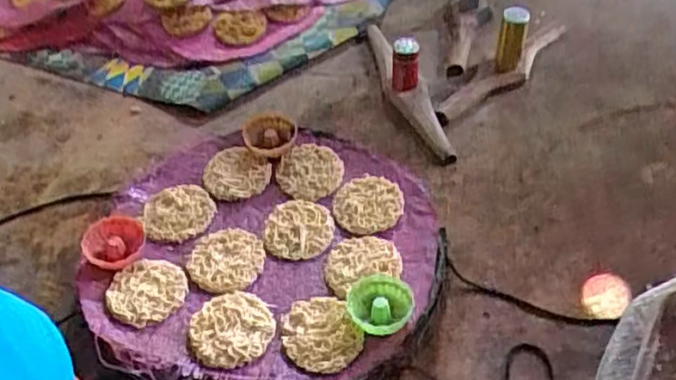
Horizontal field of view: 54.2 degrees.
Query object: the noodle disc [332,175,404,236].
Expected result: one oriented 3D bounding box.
[{"bbox_3d":[0.033,0.016,0.712,0.072,0.012,0.073,-4,61,6],"label":"noodle disc"}]

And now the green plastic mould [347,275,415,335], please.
[{"bbox_3d":[0.039,0.107,0.621,0.058,0.026,0.064,2,44,-4],"label":"green plastic mould"}]

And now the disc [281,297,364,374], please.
[{"bbox_3d":[-0.017,0.133,0.612,0.066,0.015,0.079,-22,47,-7],"label":"disc"}]

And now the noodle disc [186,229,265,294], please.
[{"bbox_3d":[-0.114,0.071,0.673,0.069,0.014,0.076,34,50,26],"label":"noodle disc"}]

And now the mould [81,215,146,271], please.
[{"bbox_3d":[-0.229,0.053,0.679,0.062,0.015,0.060,3,44,-3],"label":"mould"}]

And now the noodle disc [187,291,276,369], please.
[{"bbox_3d":[-0.098,0.129,0.615,0.072,0.010,0.080,21,45,15],"label":"noodle disc"}]

